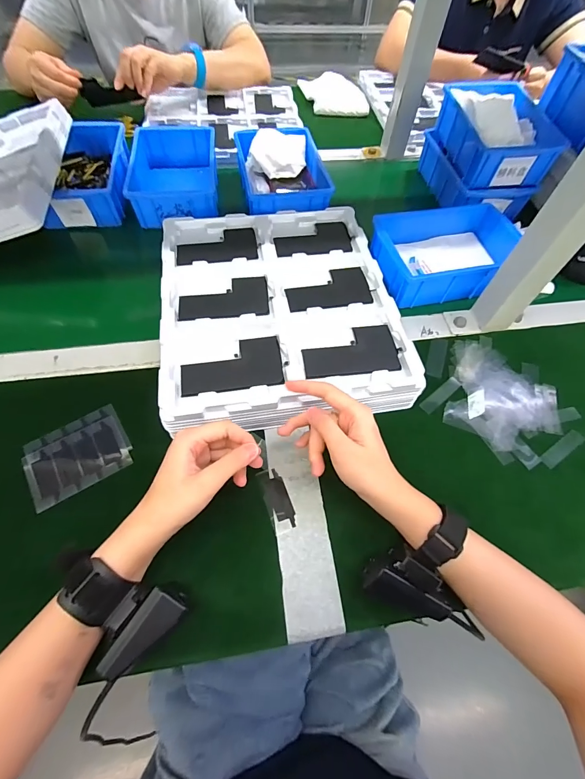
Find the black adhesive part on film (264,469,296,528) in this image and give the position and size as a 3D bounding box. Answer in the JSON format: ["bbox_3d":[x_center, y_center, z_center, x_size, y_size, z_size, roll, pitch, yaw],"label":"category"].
[{"bbox_3d":[-0.012,0.109,0.346,0.020,0.004,0.060,-18,62,-13],"label":"black adhesive part on film"}]

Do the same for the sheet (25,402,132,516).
[{"bbox_3d":[-0.224,0.068,0.359,0.097,0.008,0.075,-30,68,-20],"label":"sheet"}]

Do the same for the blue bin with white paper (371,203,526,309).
[{"bbox_3d":[0.221,-0.188,0.490,0.197,0.054,0.129,-11,61,-10],"label":"blue bin with white paper"}]

